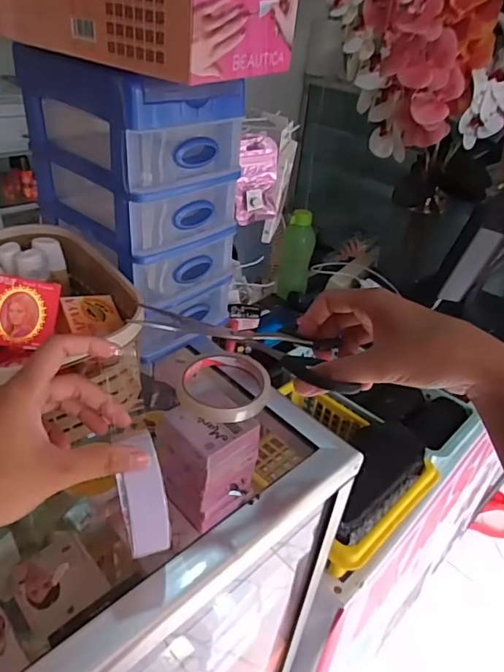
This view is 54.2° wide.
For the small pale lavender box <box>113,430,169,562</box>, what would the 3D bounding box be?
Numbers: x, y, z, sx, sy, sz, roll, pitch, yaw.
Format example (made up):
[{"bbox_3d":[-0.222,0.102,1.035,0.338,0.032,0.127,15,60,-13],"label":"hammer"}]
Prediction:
[{"bbox_3d":[-0.068,0.099,0.310,0.028,0.019,0.073,-5,73,-15],"label":"small pale lavender box"}]

